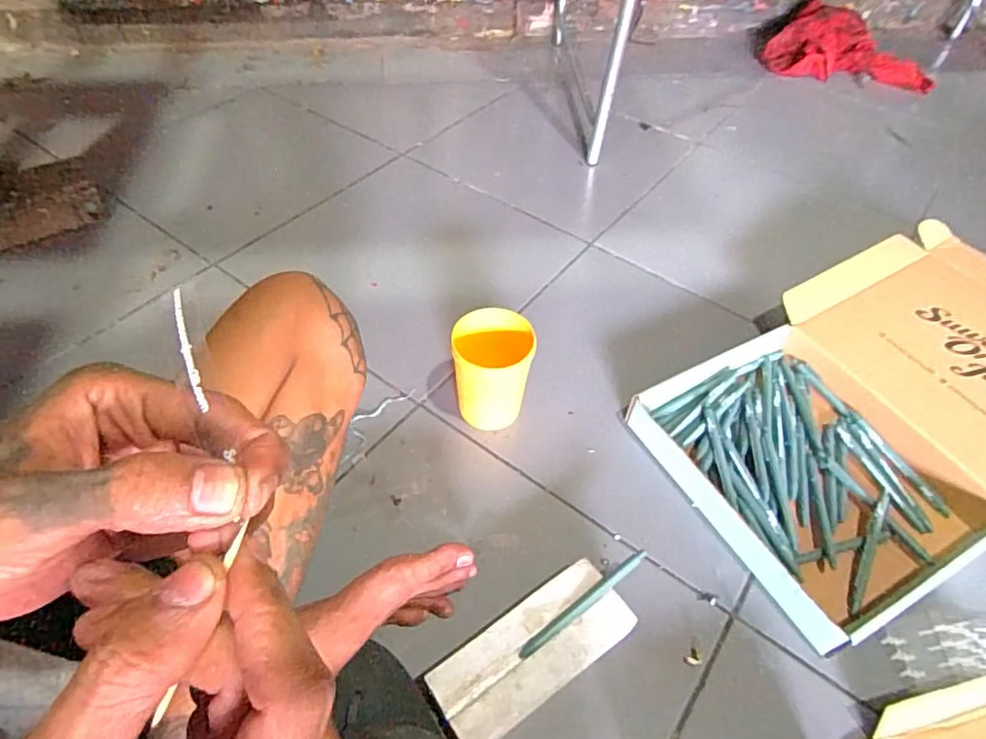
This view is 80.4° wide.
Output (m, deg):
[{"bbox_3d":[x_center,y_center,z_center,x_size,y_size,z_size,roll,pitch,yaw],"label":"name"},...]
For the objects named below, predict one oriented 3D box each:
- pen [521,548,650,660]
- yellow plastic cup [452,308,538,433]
[{"bbox_3d":[0.083,0.210,0.527,0.144,0.011,0.010,-32,59,-17],"label":"pen"},{"bbox_3d":[-0.002,0.005,0.677,0.086,0.123,0.085,1,51,-2],"label":"yellow plastic cup"}]

